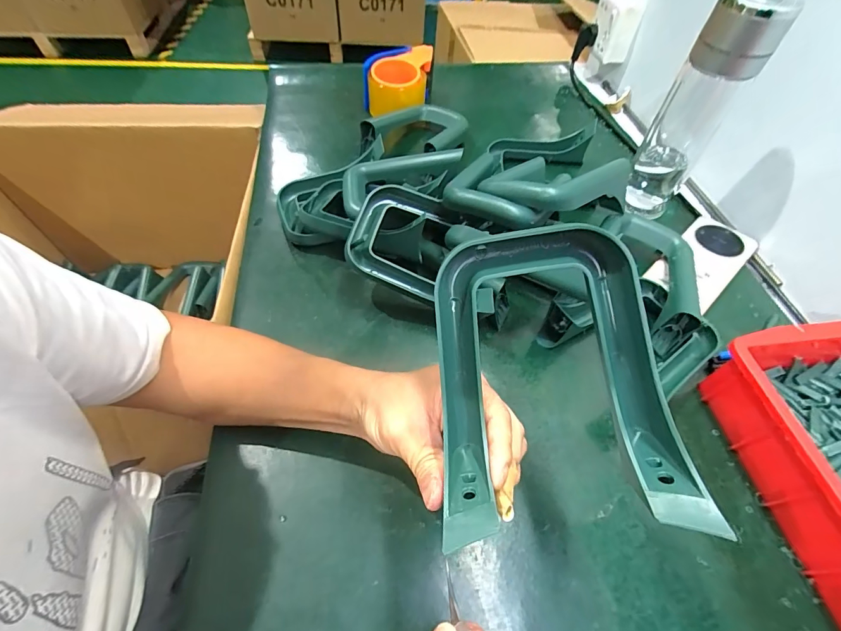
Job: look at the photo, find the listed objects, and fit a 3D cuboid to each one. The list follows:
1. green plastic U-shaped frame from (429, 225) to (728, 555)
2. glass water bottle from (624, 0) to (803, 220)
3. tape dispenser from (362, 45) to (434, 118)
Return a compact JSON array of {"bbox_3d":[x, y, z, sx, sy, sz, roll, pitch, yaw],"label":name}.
[{"bbox_3d":[0.073,0.028,0.208,0.130,0.066,0.160,-4,91,6],"label":"green plastic U-shaped frame"},{"bbox_3d":[0.315,-0.234,0.447,0.068,0.221,0.066,27,58,17],"label":"glass water bottle"},{"bbox_3d":[-0.038,-0.392,0.655,0.116,0.075,0.106,-1,55,-3],"label":"tape dispenser"}]

